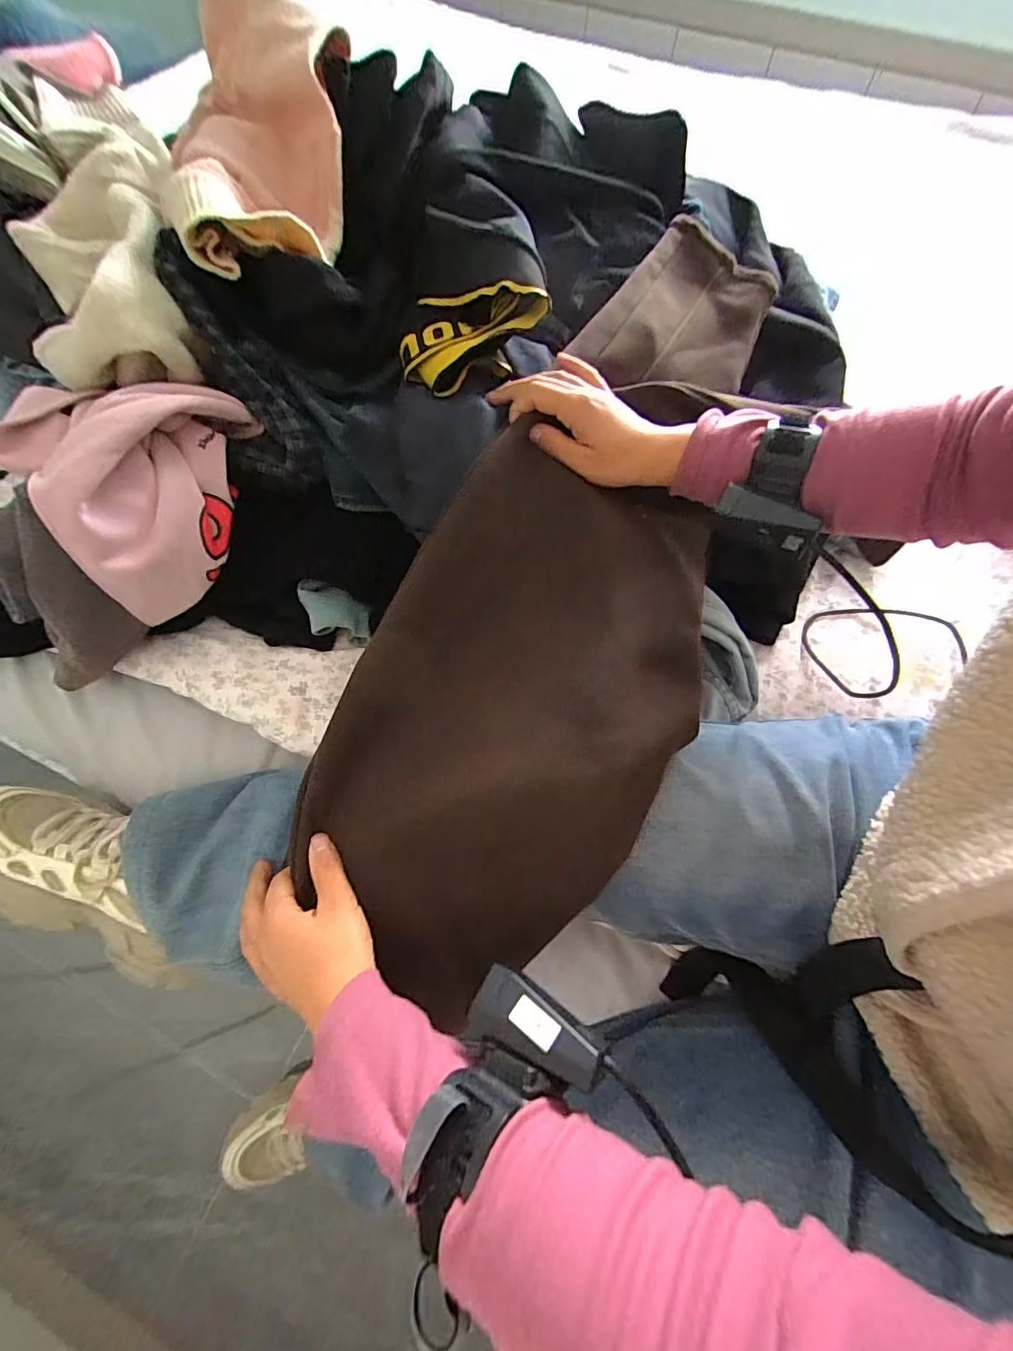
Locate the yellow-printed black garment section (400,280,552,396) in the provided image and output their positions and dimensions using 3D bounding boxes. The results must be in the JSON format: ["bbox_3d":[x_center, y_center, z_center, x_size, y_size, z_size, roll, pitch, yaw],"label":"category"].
[{"bbox_3d":[-0.035,-0.292,0.410,0.109,0.067,0.090,-19,67,-11],"label":"yellow-printed black garment section"}]

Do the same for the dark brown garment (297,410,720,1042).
[{"bbox_3d":[0.007,0.001,0.365,0.233,0.091,0.410,26,66,9],"label":"dark brown garment"}]

